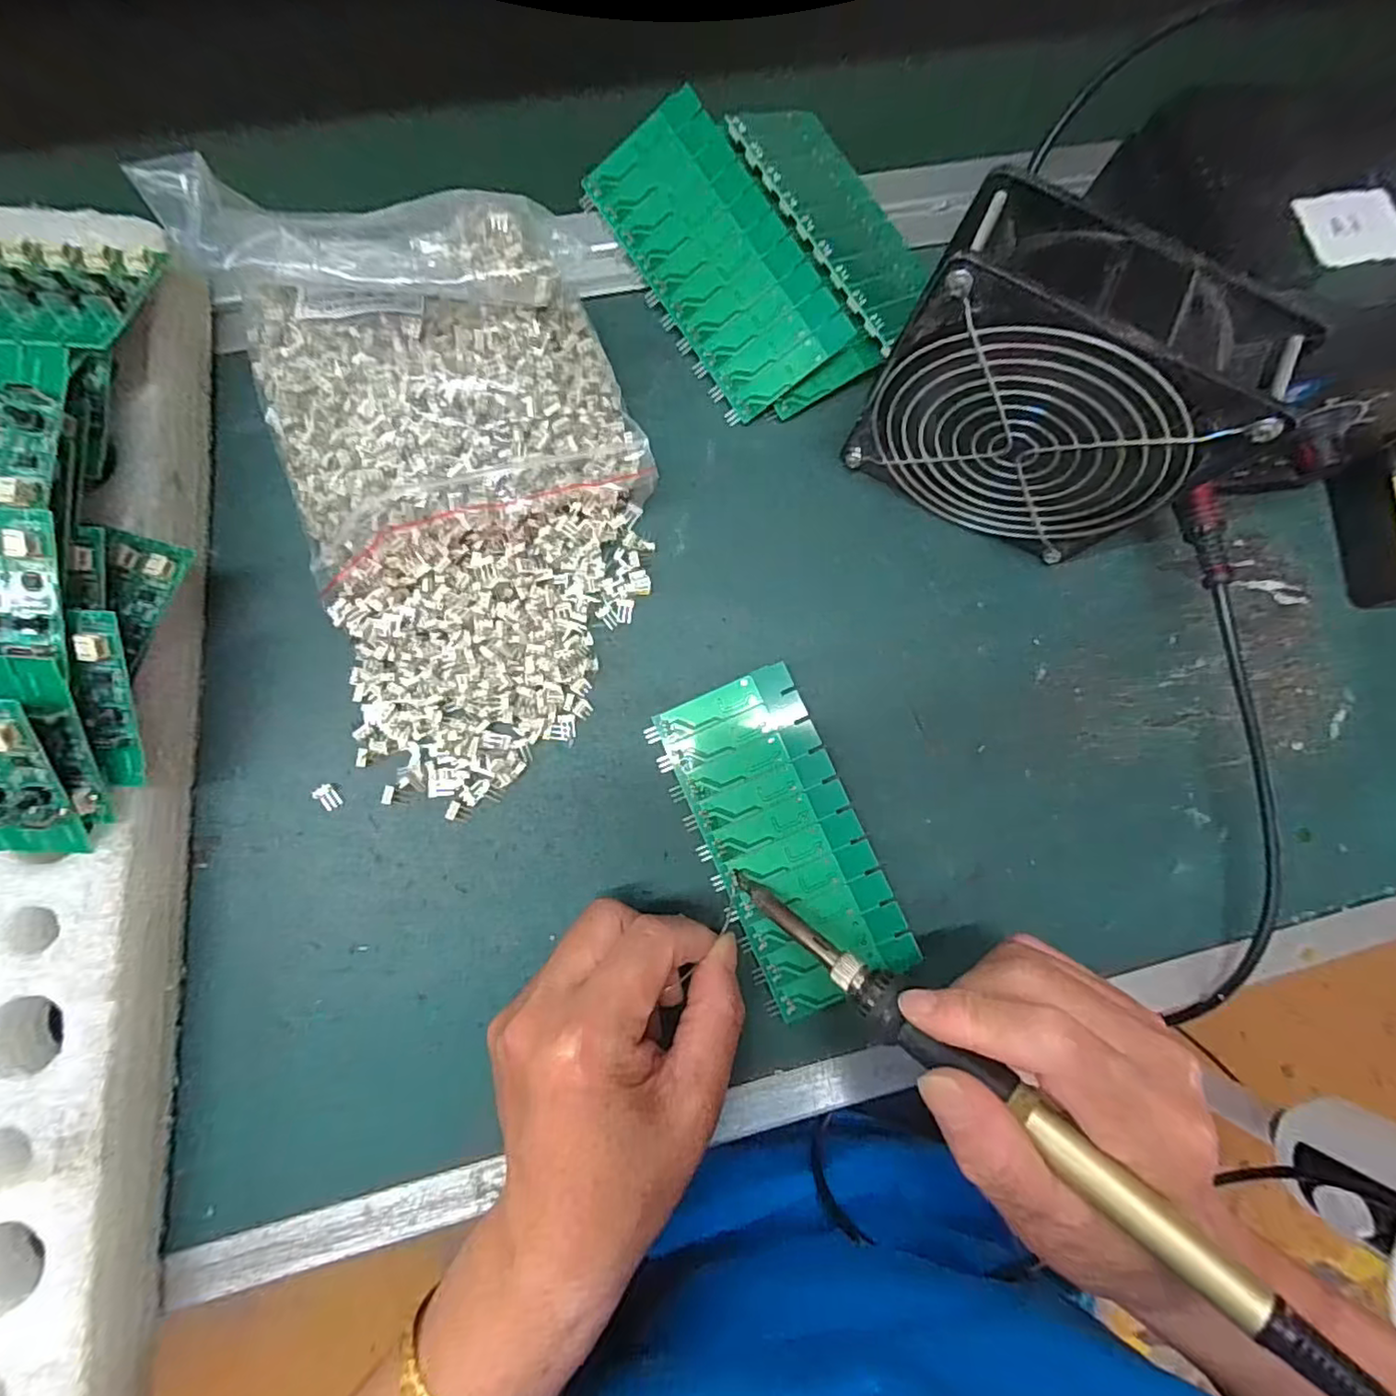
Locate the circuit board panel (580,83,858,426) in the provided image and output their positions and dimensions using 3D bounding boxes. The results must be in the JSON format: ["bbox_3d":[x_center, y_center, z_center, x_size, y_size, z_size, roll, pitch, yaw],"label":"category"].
[{"bbox_3d":[0.007,-0.205,0.294,0.068,0.006,0.138,-34,89,13],"label":"circuit board panel"}]

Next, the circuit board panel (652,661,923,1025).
[{"bbox_3d":[0.037,0.059,0.268,0.061,0.008,0.137,-25,84,-7],"label":"circuit board panel"}]

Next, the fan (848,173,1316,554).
[{"bbox_3d":[0.132,-0.113,0.247,0.119,0.119,0.047,29,82,0],"label":"fan"}]

